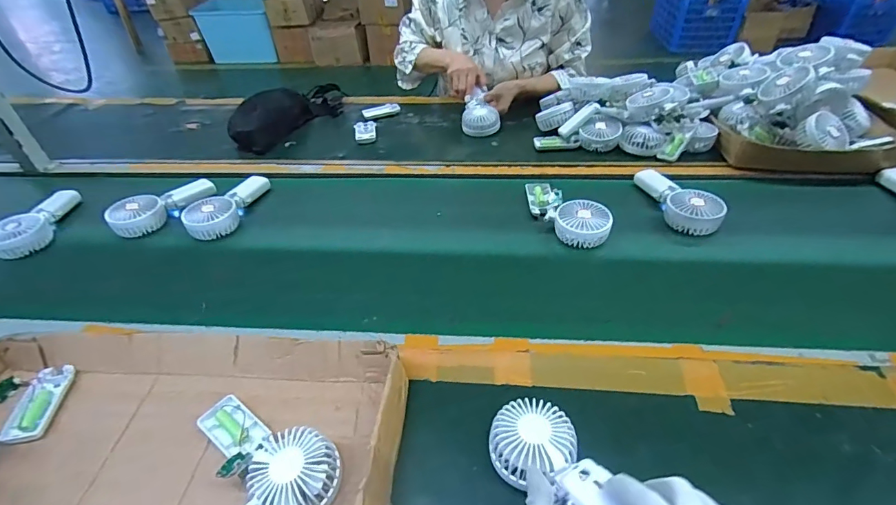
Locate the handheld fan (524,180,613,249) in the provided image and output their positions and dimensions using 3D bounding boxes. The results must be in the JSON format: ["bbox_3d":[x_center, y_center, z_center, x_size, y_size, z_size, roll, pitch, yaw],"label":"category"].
[{"bbox_3d":[0.198,-0.078,0.768,0.080,0.044,0.190,-21,45,-19],"label":"handheld fan"}]

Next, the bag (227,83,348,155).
[{"bbox_3d":[-0.390,-0.368,1.114,0.142,0.081,0.362,20,47,24],"label":"bag"}]

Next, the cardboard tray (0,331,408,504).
[{"bbox_3d":[-0.325,0.221,0.451,0.540,0.072,0.328,0,42,4],"label":"cardboard tray"}]

